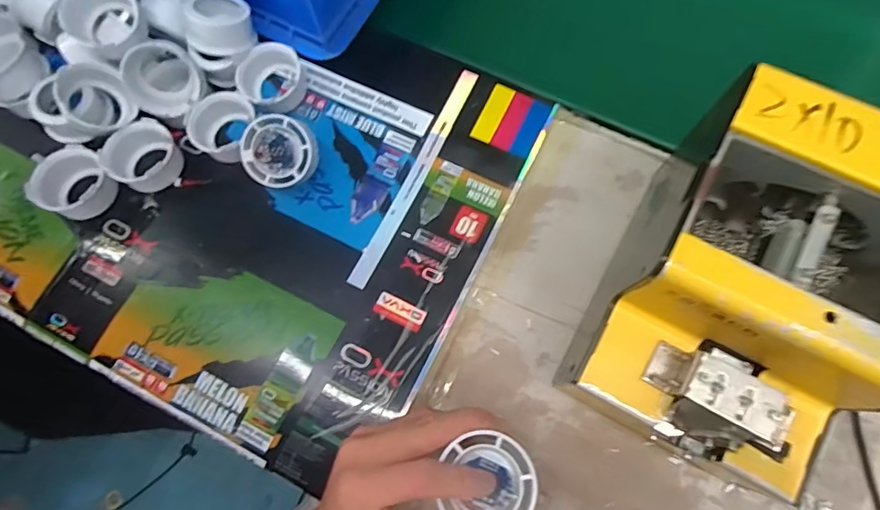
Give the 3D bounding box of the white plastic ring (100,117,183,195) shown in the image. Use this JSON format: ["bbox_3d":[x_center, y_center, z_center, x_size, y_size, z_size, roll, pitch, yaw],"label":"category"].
[{"bbox_3d":[-0.237,-0.080,0.391,0.048,0.028,0.053,34,77,12],"label":"white plastic ring"}]

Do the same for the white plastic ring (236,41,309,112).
[{"bbox_3d":[-0.142,-0.150,0.408,0.052,0.034,0.046,-44,76,-10],"label":"white plastic ring"}]

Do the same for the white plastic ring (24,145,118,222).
[{"bbox_3d":[-0.288,-0.056,0.385,0.052,0.025,0.053,-1,73,2],"label":"white plastic ring"}]

